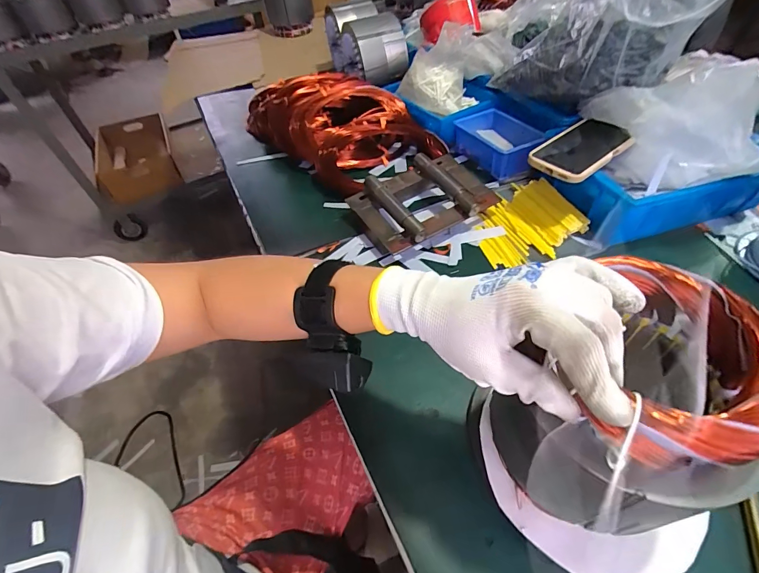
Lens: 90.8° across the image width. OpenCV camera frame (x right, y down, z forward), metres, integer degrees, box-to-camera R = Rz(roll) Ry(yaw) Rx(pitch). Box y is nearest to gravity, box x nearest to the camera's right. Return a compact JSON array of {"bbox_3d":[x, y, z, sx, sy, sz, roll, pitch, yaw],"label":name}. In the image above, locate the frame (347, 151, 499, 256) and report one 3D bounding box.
[{"bbox_3d":[0.066,-0.130,0.562,0.193,0.049,0.136,-25,50,-17],"label":"frame"}]

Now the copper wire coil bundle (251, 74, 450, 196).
[{"bbox_3d":[-0.102,-0.333,0.733,0.222,0.095,0.468,-31,54,-21],"label":"copper wire coil bundle"}]

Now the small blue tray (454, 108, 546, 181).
[{"bbox_3d":[0.213,-0.252,0.650,0.115,0.051,0.151,-21,51,-13],"label":"small blue tray"}]

